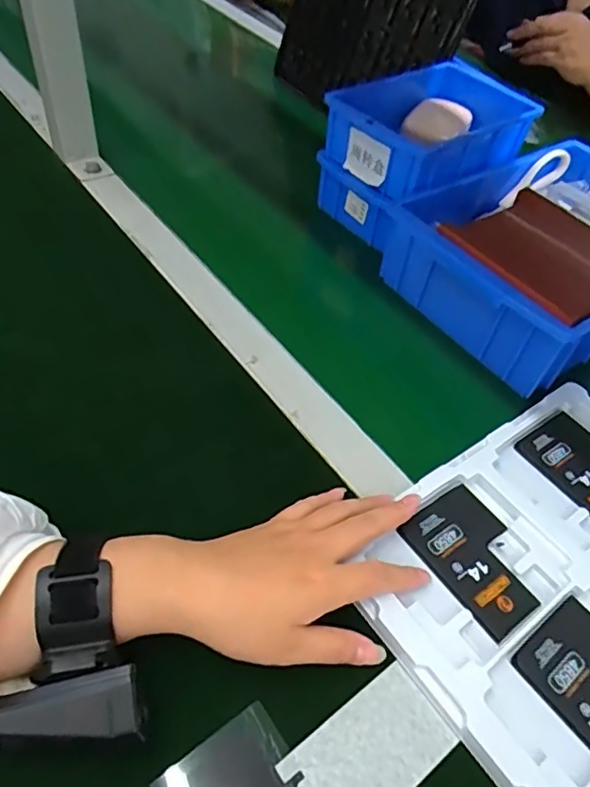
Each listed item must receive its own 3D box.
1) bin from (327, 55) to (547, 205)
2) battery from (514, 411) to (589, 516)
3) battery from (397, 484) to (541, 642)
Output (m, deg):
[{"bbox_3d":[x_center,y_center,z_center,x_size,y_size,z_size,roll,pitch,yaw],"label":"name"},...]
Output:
[{"bbox_3d":[0.150,-0.282,0.616,0.218,0.071,0.141,-29,59,-29],"label":"bin"},{"bbox_3d":[0.225,0.058,0.445,0.067,0.008,0.090,-25,57,-26],"label":"battery"},{"bbox_3d":[0.123,0.108,0.383,0.067,0.004,0.090,-27,58,-27],"label":"battery"}]

